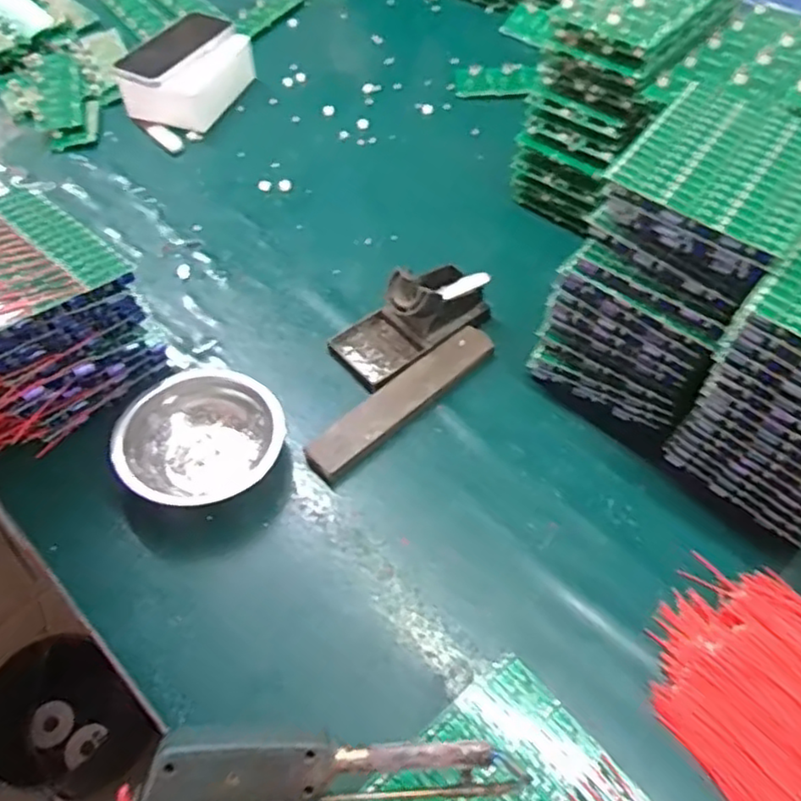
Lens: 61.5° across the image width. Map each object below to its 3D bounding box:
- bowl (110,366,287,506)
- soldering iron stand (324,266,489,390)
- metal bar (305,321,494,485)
[{"bbox_3d":[-0.158,0.032,0.549,0.126,0.048,0.121,-3,54,-2],"label":"bowl"},{"bbox_3d":[0.011,-0.082,0.625,0.148,0.060,0.071,-35,61,-23],"label":"soldering iron stand"},{"bbox_3d":[0.004,-0.005,0.588,0.202,0.019,0.038,-39,63,-24],"label":"metal bar"}]

